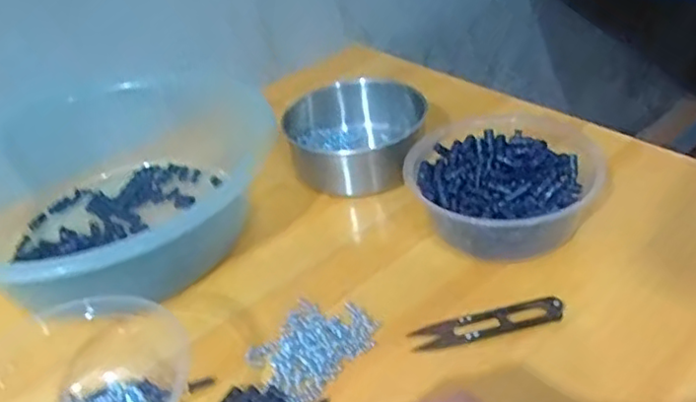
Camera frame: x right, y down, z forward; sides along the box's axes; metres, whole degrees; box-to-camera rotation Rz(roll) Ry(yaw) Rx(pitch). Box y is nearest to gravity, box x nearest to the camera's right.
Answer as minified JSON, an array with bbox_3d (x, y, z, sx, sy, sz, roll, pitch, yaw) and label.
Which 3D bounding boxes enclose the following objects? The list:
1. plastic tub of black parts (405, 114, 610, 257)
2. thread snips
[{"bbox_3d":[0.118,-0.006,0.494,0.144,0.057,0.133,-5,35,4],"label":"plastic tub of black parts"},{"bbox_3d":[0.092,0.080,0.424,0.100,0.012,0.020,-10,35,-3],"label":"thread snips"}]

